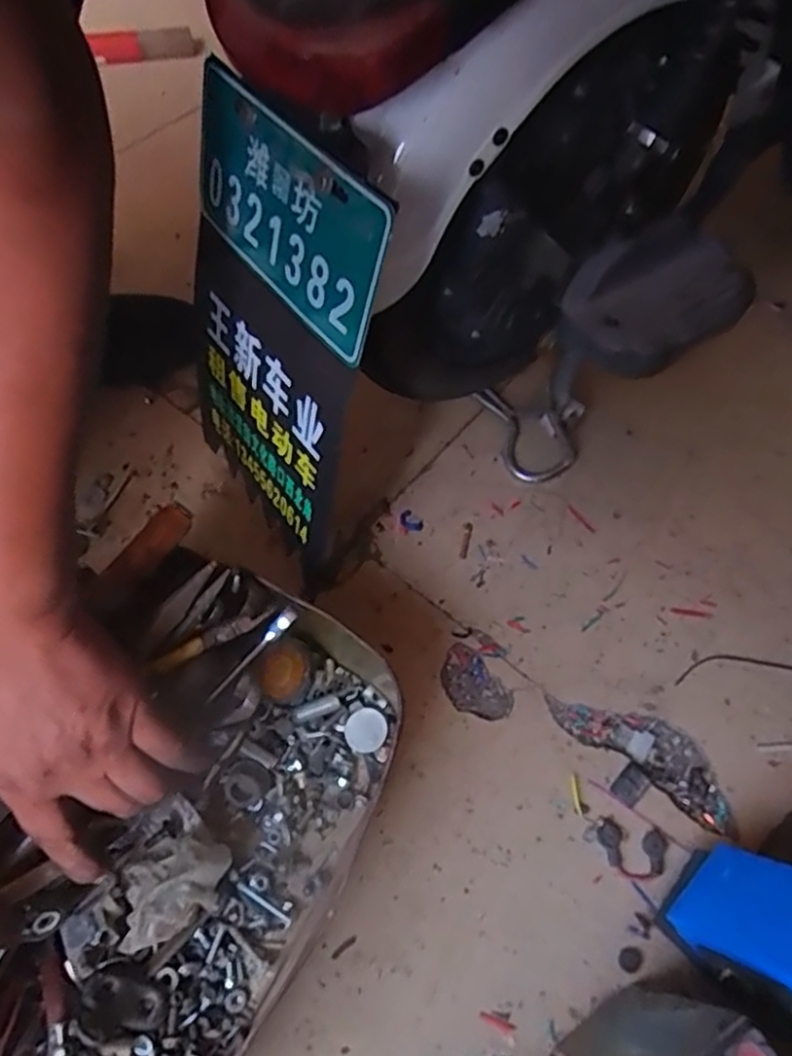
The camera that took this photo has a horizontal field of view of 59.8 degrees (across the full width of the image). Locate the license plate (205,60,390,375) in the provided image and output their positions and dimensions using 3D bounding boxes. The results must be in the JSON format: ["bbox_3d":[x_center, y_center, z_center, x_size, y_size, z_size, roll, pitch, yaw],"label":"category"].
[{"bbox_3d":[-0.067,-0.182,0.399,0.004,0.097,0.179,-25,62,-35],"label":"license plate"}]

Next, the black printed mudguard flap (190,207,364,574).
[{"bbox_3d":[-0.101,-0.086,0.520,0.010,0.219,0.184,-28,64,-31],"label":"black printed mudguard flap"}]

